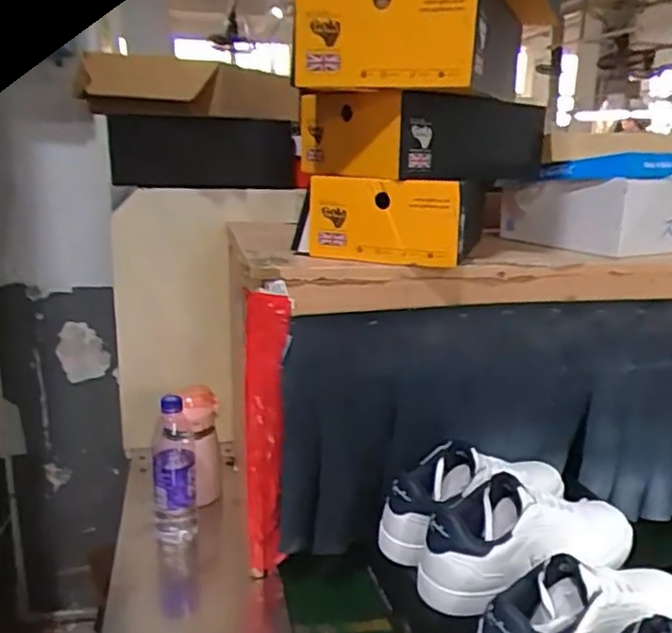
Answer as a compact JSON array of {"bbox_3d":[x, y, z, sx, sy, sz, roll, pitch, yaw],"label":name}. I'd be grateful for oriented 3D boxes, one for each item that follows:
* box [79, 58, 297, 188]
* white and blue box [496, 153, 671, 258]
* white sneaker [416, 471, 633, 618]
[{"bbox_3d":[-0.229,-0.298,1.018,0.348,0.193,0.183,0,17,-8],"label":"box"},{"bbox_3d":[0.467,-0.194,1.057,0.310,0.138,0.241,-8,19,-29],"label":"white and blue box"},{"bbox_3d":[0.227,0.246,0.764,0.288,0.112,0.101,-4,18,-20],"label":"white sneaker"}]

